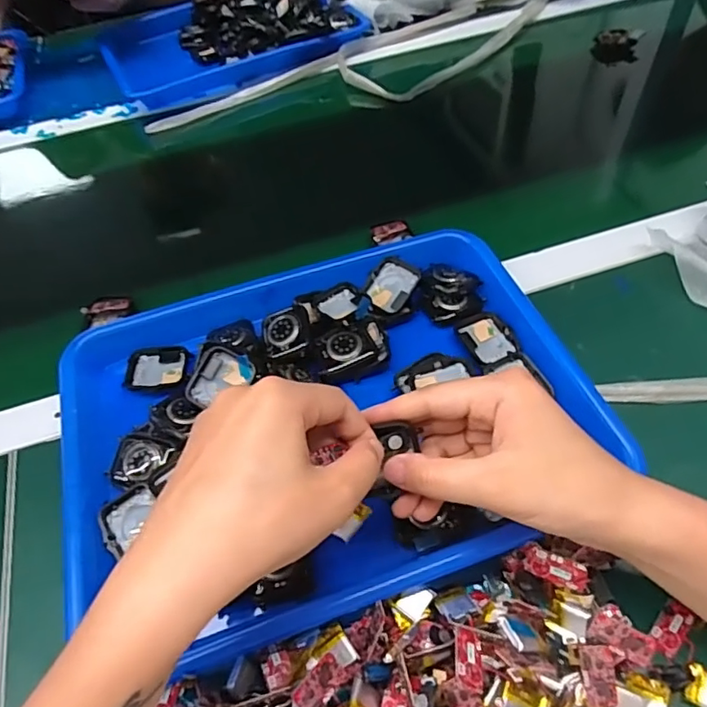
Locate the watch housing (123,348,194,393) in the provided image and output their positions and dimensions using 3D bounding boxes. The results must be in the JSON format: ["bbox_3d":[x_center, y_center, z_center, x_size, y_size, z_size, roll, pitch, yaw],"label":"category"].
[{"bbox_3d":[-0.139,0.009,0.397,0.044,0.011,0.035,-8,52,0],"label":"watch housing"}]

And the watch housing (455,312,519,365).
[{"bbox_3d":[0.095,-0.011,0.390,0.033,0.006,0.043,-23,54,-12],"label":"watch housing"}]

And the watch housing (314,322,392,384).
[{"bbox_3d":[-0.002,-0.003,0.383,0.052,0.011,0.034,-19,53,-8],"label":"watch housing"}]

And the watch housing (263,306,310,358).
[{"bbox_3d":[-0.048,-0.015,0.390,0.035,0.010,0.038,-23,63,11],"label":"watch housing"}]

